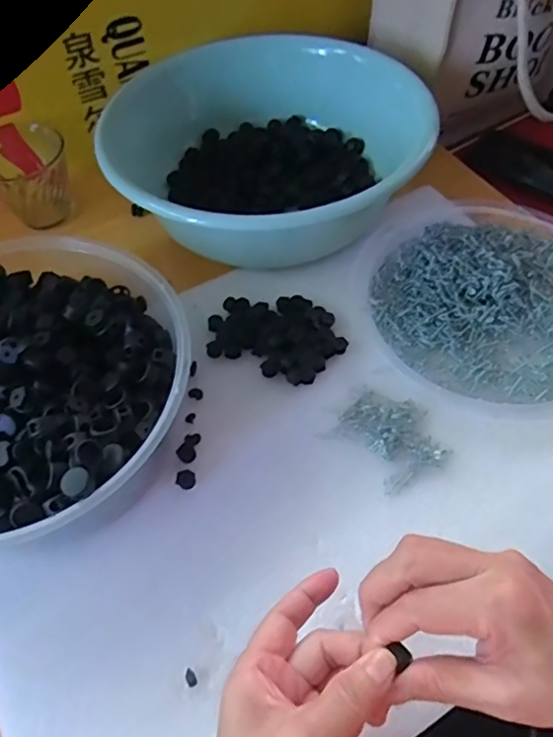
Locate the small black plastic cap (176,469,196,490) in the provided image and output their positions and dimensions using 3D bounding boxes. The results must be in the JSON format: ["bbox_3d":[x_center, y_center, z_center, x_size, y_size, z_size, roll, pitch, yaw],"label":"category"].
[{"bbox_3d":[-0.069,0.084,0.427,0.014,0.006,0.016,2,58,1],"label":"small black plastic cap"}]

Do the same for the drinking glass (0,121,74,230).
[{"bbox_3d":[-0.261,-0.203,0.588,0.086,0.075,0.077,-29,61,-17],"label":"drinking glass"}]

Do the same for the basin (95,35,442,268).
[{"bbox_3d":[-0.016,-0.215,0.565,0.260,0.101,0.296,37,65,22],"label":"basin"}]

